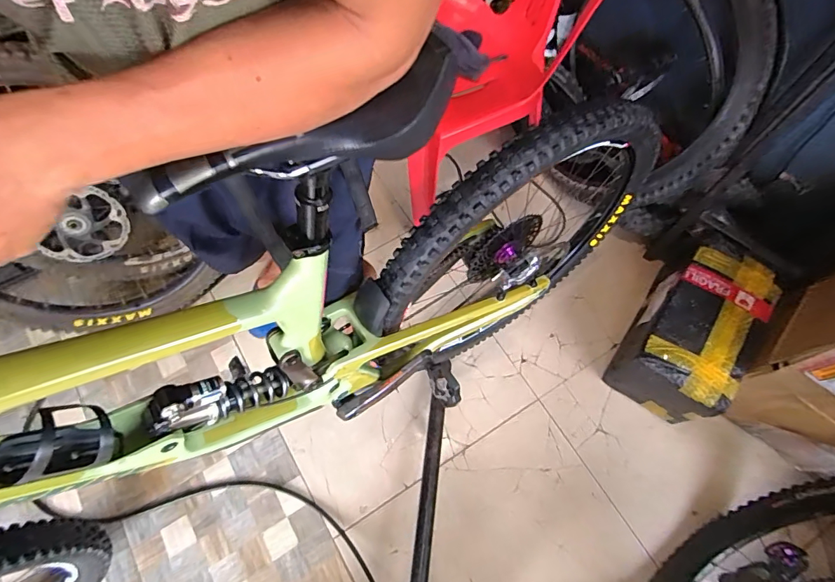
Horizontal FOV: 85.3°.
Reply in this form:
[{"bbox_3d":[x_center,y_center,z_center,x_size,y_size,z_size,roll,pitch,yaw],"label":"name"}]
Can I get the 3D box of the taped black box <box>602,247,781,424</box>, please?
[{"bbox_3d":[0.662,0.101,1.108,0.216,0.244,0.374,35,72,13],"label":"taped black box"}]

